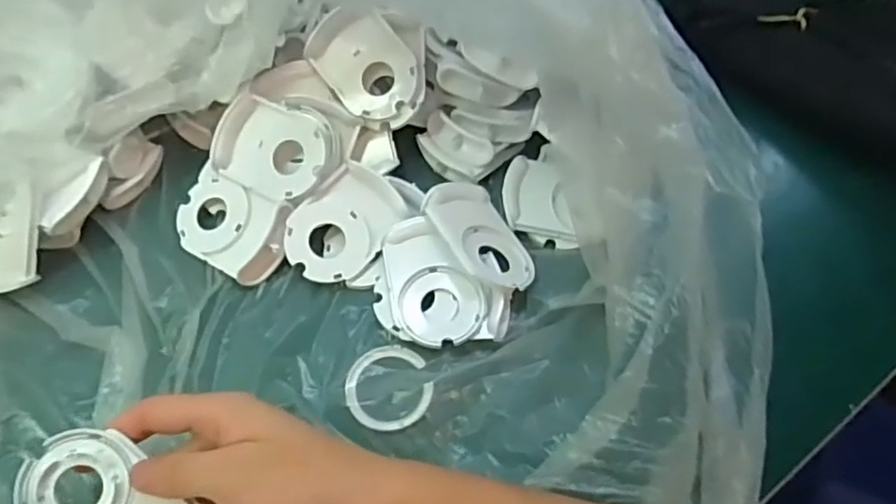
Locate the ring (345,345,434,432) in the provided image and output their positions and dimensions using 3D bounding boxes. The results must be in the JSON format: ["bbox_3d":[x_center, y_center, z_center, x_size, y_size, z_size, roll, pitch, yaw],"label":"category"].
[{"bbox_3d":[-0.035,0.079,0.371,0.049,0.009,0.052,1,58,-1],"label":"ring"}]

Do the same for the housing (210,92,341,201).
[{"bbox_3d":[-0.113,-0.069,0.431,0.079,0.030,0.062,26,92,19],"label":"housing"}]

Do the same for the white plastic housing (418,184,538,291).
[{"bbox_3d":[0.020,-0.011,0.410,0.055,0.013,0.081,-1,54,-39],"label":"white plastic housing"}]

